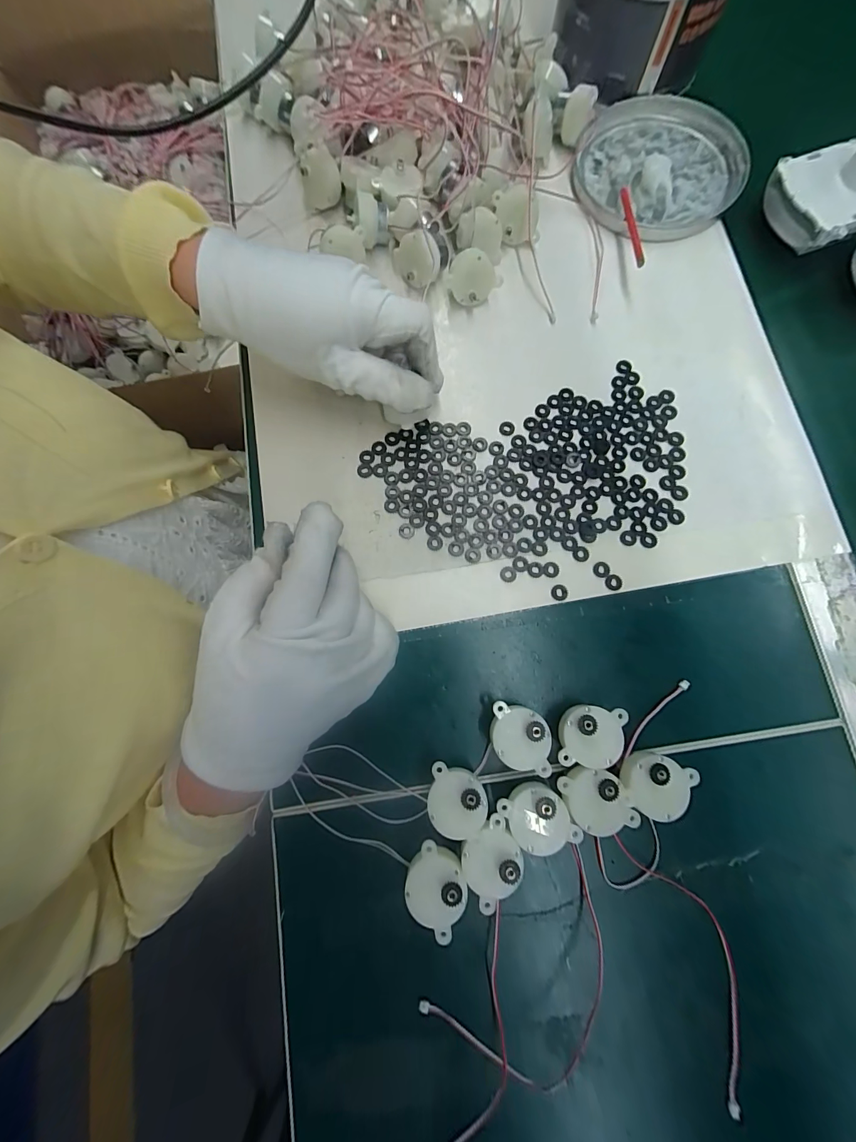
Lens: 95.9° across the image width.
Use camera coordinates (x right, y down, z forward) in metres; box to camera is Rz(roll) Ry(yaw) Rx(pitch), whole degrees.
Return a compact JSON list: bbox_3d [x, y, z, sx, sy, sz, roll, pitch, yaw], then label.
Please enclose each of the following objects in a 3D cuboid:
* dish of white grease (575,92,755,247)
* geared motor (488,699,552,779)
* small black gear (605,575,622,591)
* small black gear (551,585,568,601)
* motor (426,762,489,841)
[{"bbox_3d":[0.185,-0.323,0.311,0.126,0.015,0.132,0,79,1],"label":"dish of white grease"},{"bbox_3d":[0.052,0.095,0.223,0.034,0.031,0.032,0,79,1],"label":"geared motor"},{"bbox_3d":[0.122,0.008,0.251,0.009,0.004,0.010,-24,79,-3],"label":"small black gear"},{"bbox_3d":[0.086,0.014,0.251,0.011,0.004,0.010,8,79,3],"label":"small black gear"},{"bbox_3d":[0.016,0.126,0.216,0.031,0.031,0.032,0,79,1],"label":"motor"}]

